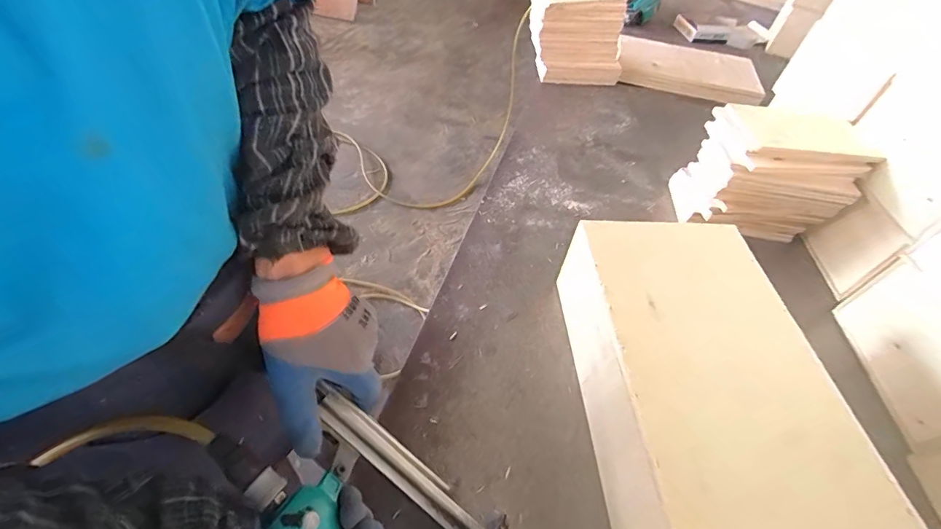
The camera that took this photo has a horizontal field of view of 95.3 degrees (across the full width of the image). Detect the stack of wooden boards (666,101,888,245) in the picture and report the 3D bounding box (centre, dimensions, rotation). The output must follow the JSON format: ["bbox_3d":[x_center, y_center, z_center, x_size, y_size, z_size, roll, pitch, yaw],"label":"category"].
[{"bbox_3d":[0.463,-0.141,0.693,0.193,0.160,0.156,2,50,-6],"label":"stack of wooden boards"}]

